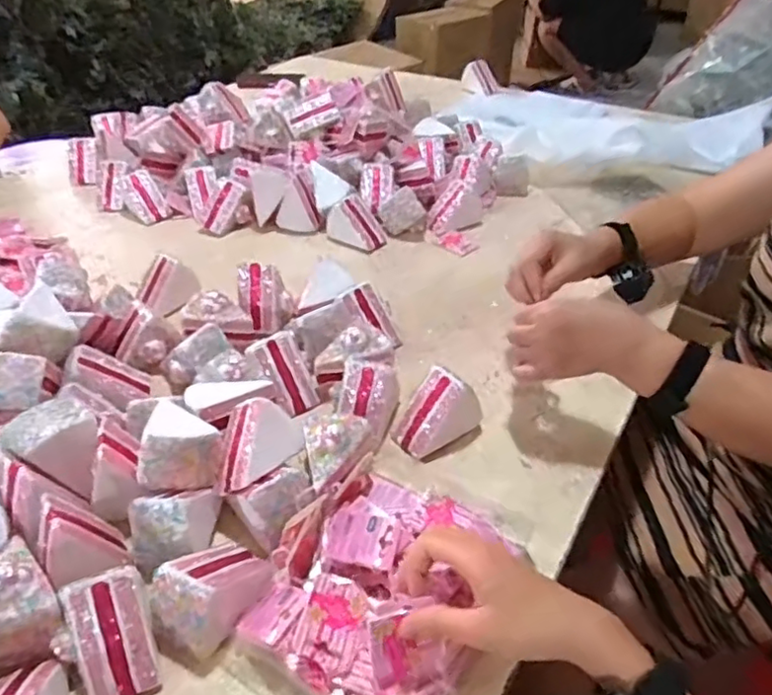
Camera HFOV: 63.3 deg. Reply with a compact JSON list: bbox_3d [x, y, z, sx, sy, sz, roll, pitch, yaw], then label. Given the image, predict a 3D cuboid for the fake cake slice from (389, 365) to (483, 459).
[{"bbox_3d":[0.050,0.063,0.625,0.084,0.063,0.063,-19,43,-21],"label":"fake cake slice"}]

